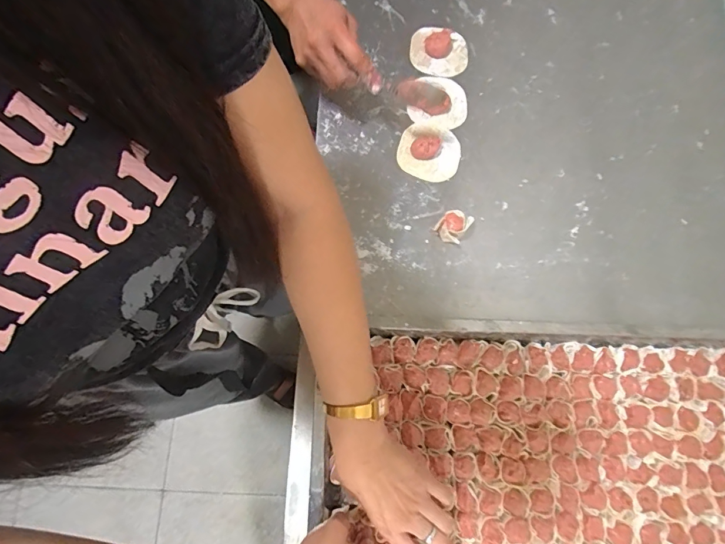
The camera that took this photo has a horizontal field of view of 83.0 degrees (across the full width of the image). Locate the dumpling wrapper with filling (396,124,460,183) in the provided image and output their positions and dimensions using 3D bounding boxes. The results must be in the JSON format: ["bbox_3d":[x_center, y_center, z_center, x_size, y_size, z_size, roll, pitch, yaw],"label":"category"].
[{"bbox_3d":[0.090,-0.165,0.542,0.081,0.029,0.080,0,76,-2],"label":"dumpling wrapper with filling"}]

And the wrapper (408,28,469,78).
[{"bbox_3d":[0.111,-0.317,0.589,0.082,0.018,0.074,3,76,-1],"label":"wrapper"}]

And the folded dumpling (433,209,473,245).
[{"bbox_3d":[0.113,-0.059,0.511,0.035,0.031,0.037,35,78,7],"label":"folded dumpling"}]

